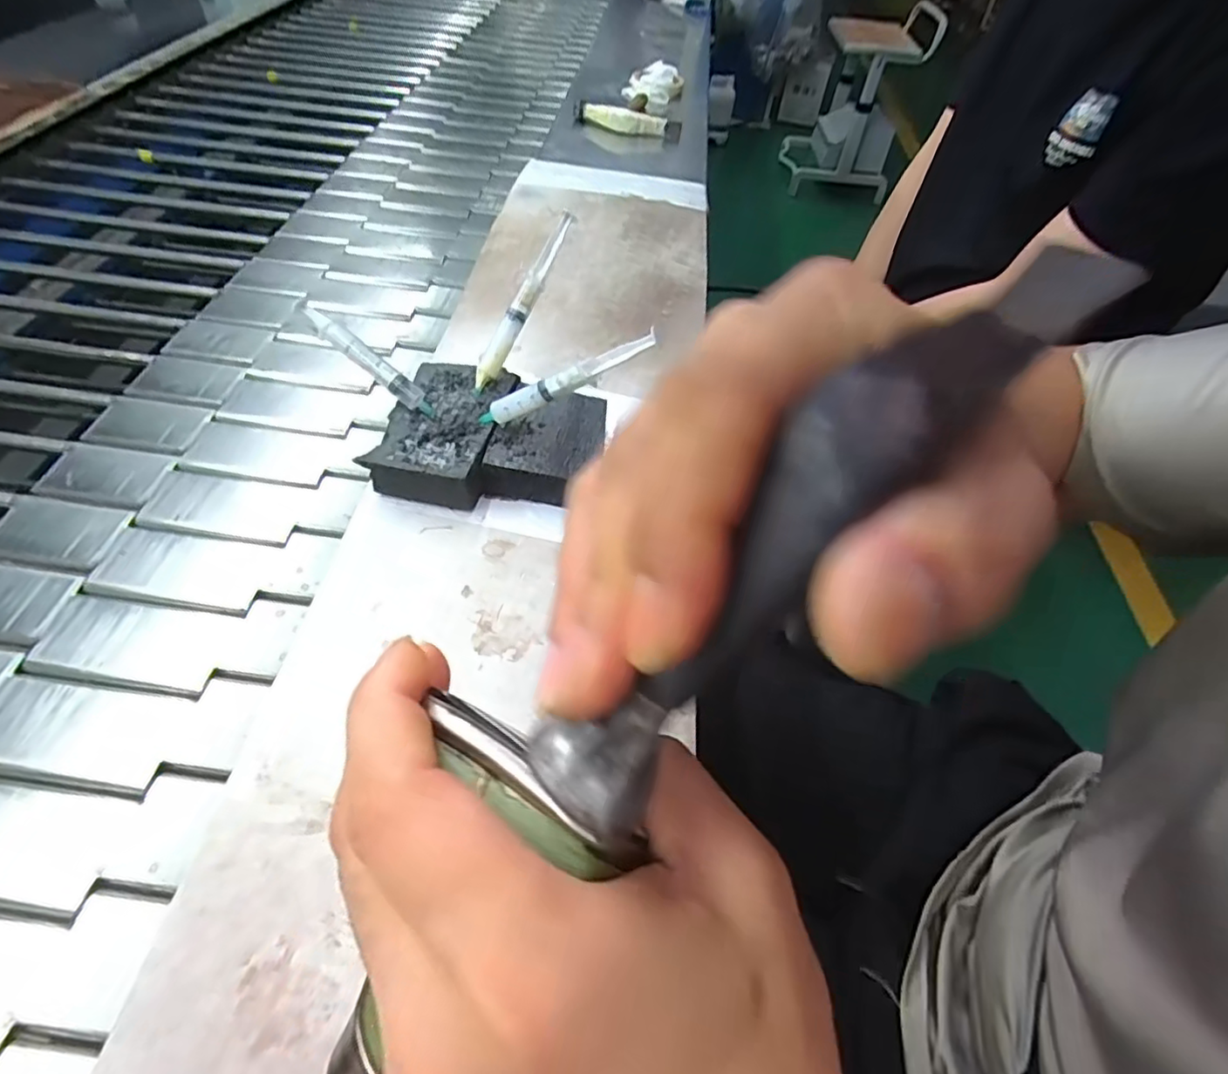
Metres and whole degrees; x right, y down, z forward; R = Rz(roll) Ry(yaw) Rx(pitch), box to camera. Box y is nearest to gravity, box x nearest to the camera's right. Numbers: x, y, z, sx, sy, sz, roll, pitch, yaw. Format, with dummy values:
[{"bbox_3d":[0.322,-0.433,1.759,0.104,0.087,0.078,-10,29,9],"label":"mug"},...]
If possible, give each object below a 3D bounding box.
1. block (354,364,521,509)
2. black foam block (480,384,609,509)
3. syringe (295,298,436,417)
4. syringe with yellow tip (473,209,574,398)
[{"bbox_3d":[-0.126,-0.083,0.470,0.079,0.034,0.126,14,52,6],"label":"block"},{"bbox_3d":[-0.048,-0.072,0.472,0.083,0.036,0.100,9,51,2],"label":"black foam block"},{"bbox_3d":[-0.185,-0.132,0.450,0.119,0.014,0.013,39,54,-7],"label":"syringe"},{"bbox_3d":[-0.072,-0.181,0.476,0.015,0.014,0.154,29,93,17],"label":"syringe with yellow tip"}]

